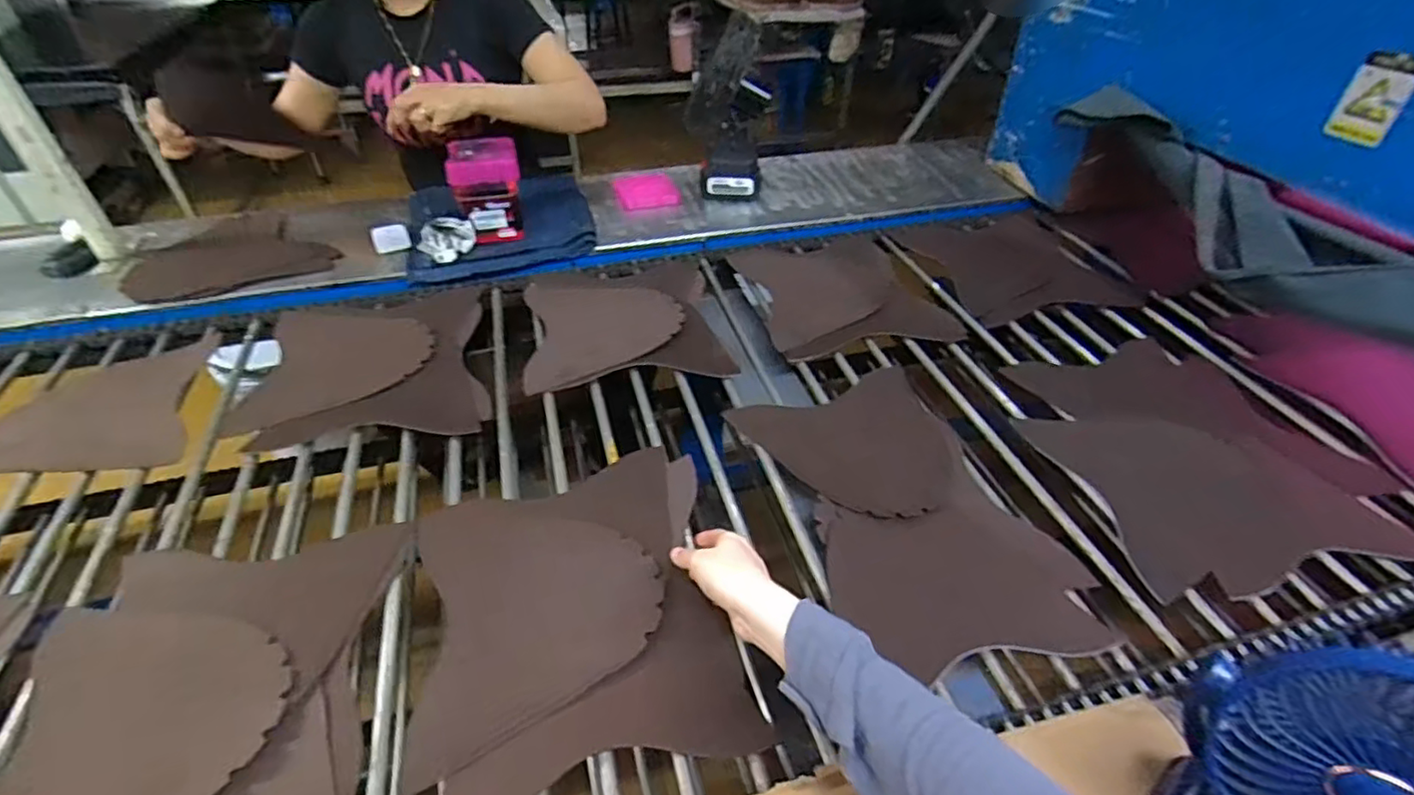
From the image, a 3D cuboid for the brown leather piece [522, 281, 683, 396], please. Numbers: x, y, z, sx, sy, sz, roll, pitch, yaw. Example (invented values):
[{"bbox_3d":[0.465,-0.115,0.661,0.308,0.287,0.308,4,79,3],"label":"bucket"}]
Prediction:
[{"bbox_3d":[-0.151,-0.110,0.951,0.220,0.015,0.255,-7,42,-8],"label":"brown leather piece"}]

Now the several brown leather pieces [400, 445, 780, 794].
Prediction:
[{"bbox_3d":[-0.124,0.190,0.597,0.275,0.066,0.310,-13,43,-14],"label":"several brown leather pieces"}]

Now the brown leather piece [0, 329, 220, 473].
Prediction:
[{"bbox_3d":[-0.768,0.014,0.815,0.225,0.009,0.249,-13,44,-14],"label":"brown leather piece"}]

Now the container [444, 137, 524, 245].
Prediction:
[{"bbox_3d":[-0.368,-0.344,1.092,0.115,0.141,0.117,-14,43,-17],"label":"container"}]

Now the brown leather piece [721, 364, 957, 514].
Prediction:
[{"bbox_3d":[0.182,0.055,0.765,0.239,0.020,0.229,-14,44,-15],"label":"brown leather piece"}]

